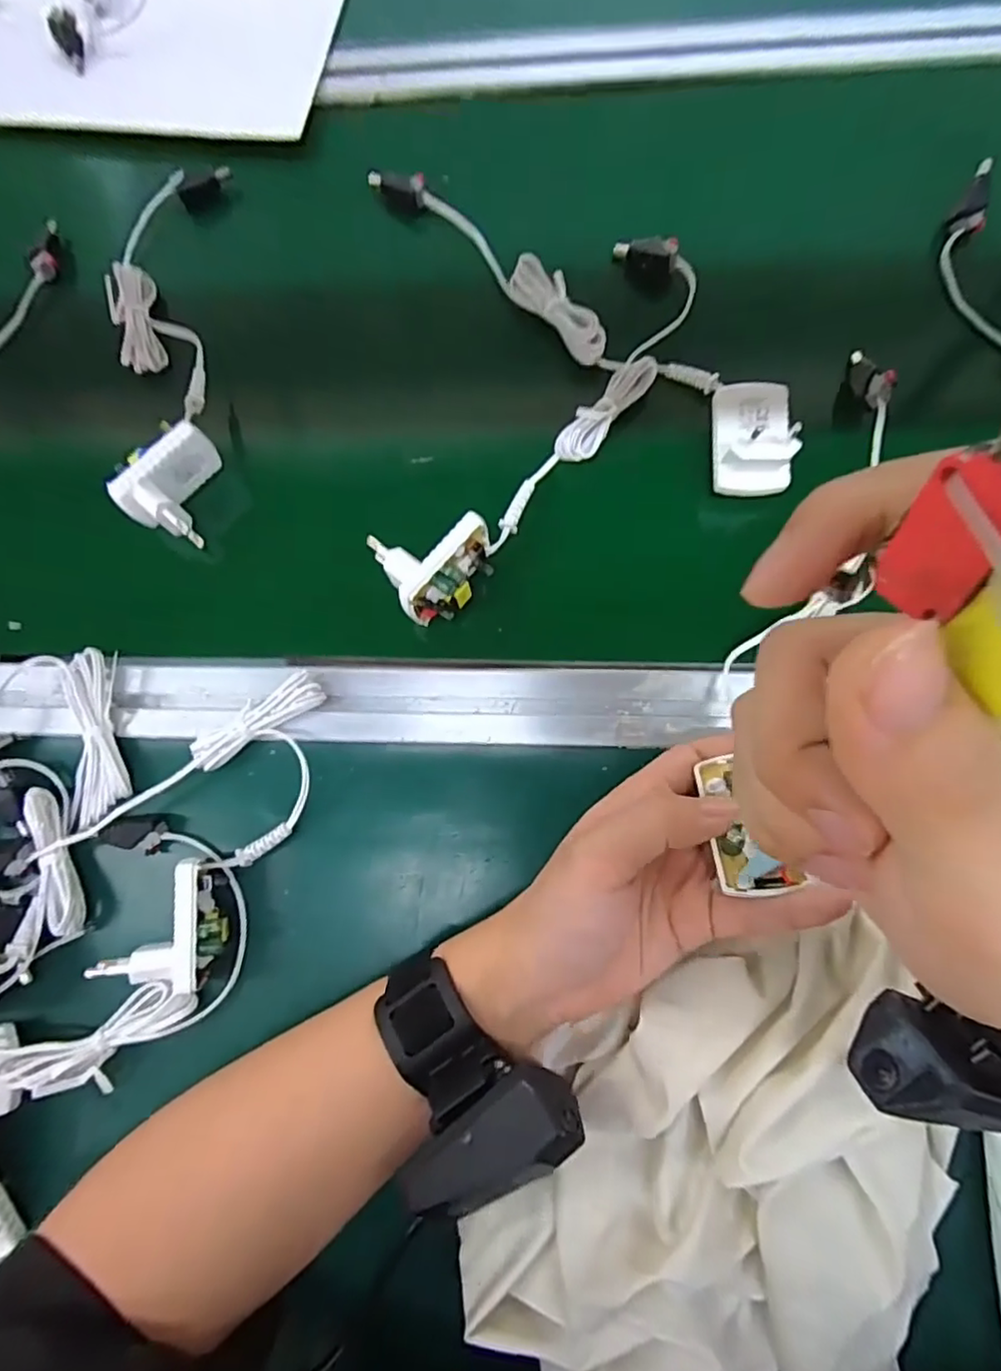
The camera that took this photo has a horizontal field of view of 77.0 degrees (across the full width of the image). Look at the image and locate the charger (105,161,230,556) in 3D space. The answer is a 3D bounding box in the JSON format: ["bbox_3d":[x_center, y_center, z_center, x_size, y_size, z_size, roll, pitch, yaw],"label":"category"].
[{"bbox_3d":[-0.208,-0.205,0.392,0.064,0.036,0.255,-6,68,-1],"label":"charger"}]

